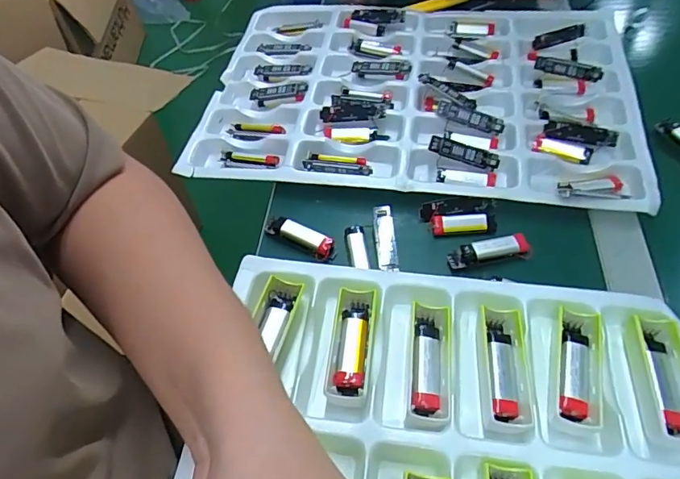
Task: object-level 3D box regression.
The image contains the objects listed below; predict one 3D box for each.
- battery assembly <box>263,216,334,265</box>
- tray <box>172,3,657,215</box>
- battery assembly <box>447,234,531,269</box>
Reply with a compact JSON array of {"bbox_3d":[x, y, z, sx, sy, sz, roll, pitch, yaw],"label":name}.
[{"bbox_3d":[-0.037,-0.003,0.431,0.067,0.013,0.018,22,58,19],"label":"battery assembly"},{"bbox_3d":[0.084,-0.168,0.547,0.459,0.033,0.323,5,54,8],"label":"tray"},{"bbox_3d":[0.127,0.010,0.413,0.067,0.013,0.019,-10,53,-3],"label":"battery assembly"}]

